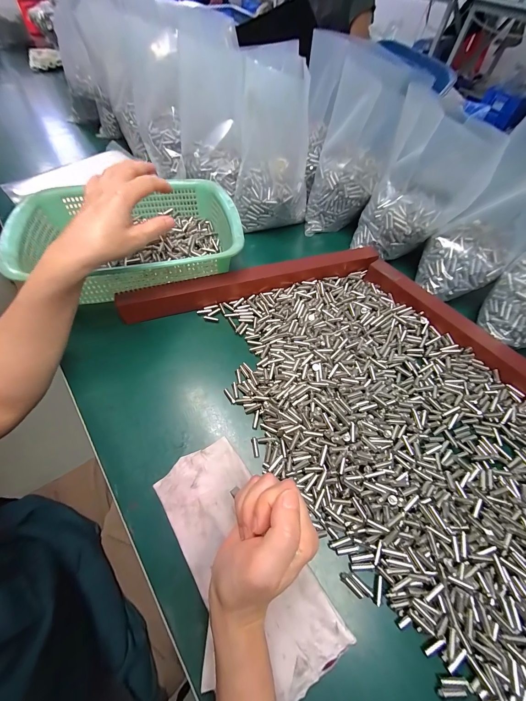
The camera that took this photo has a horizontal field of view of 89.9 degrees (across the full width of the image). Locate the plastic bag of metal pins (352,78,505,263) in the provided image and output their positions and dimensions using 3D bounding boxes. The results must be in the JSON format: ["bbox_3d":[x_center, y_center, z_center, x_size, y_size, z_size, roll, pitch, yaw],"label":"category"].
[{"bbox_3d":[0.229,-0.239,0.397,0.129,0.174,0.095,14,60,7],"label":"plastic bag of metal pins"}]

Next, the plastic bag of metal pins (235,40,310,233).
[{"bbox_3d":[0.016,-0.316,0.439,0.122,0.200,0.098,7,59,2],"label":"plastic bag of metal pins"}]

